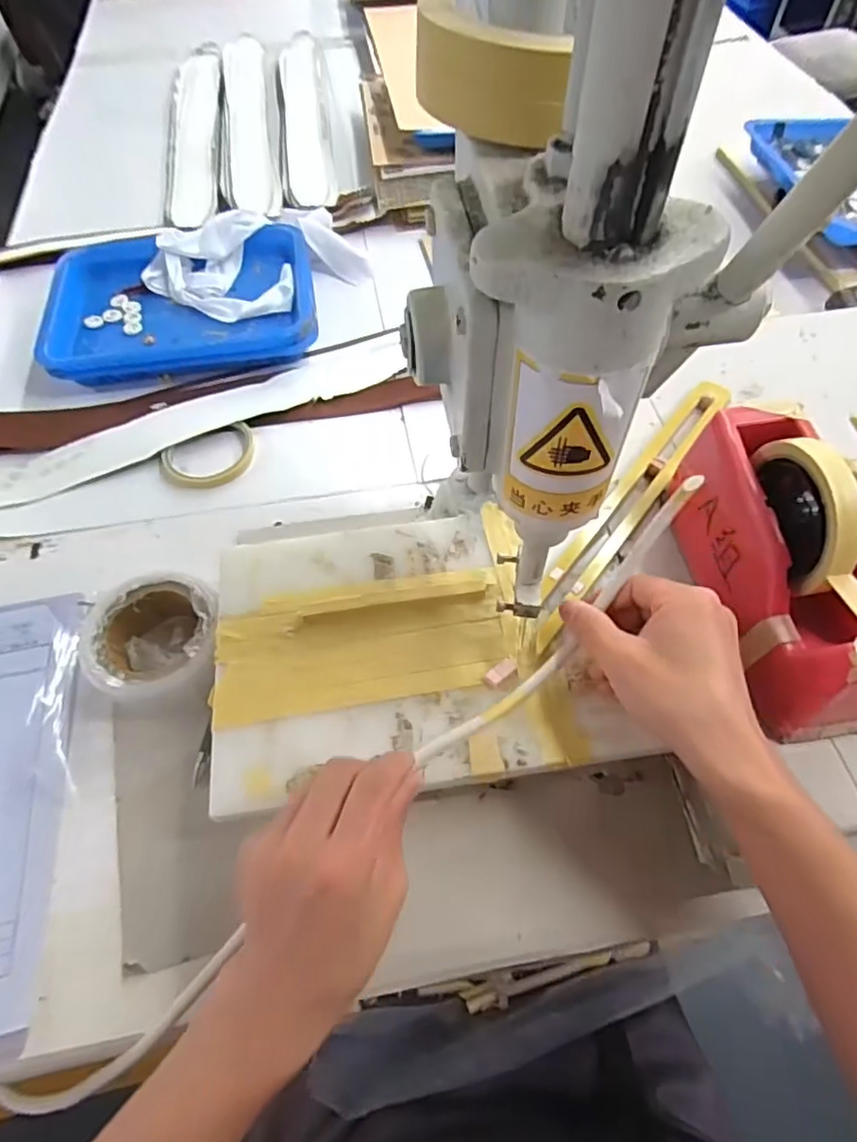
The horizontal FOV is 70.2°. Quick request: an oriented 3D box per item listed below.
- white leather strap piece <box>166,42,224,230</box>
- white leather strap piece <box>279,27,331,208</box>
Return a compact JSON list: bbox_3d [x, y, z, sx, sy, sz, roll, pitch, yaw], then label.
[{"bbox_3d":[-0.351,-0.677,0.925,0.078,0.021,0.559,-8,59,-4],"label":"white leather strap piece"},{"bbox_3d":[-0.196,-0.722,0.949,0.062,0.012,0.582,-7,59,-3],"label":"white leather strap piece"}]

